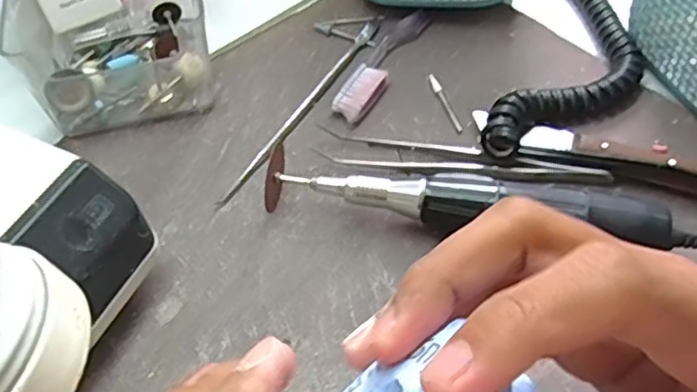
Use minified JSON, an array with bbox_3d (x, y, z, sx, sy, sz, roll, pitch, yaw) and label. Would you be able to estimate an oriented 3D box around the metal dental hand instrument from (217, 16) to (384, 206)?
[{"bbox_3d":[-0.029,-0.057,0.364,0.033,0.007,0.159,23,57,17],"label":"metal dental hand instrument"}]

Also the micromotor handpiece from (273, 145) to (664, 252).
[{"bbox_3d":[0.050,0.002,0.303,0.179,0.029,0.033,6,54,6],"label":"micromotor handpiece"}]

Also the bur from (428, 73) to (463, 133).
[{"bbox_3d":[0.052,-0.052,0.360,0.004,0.004,0.045,-13,54,-8],"label":"bur"}]

